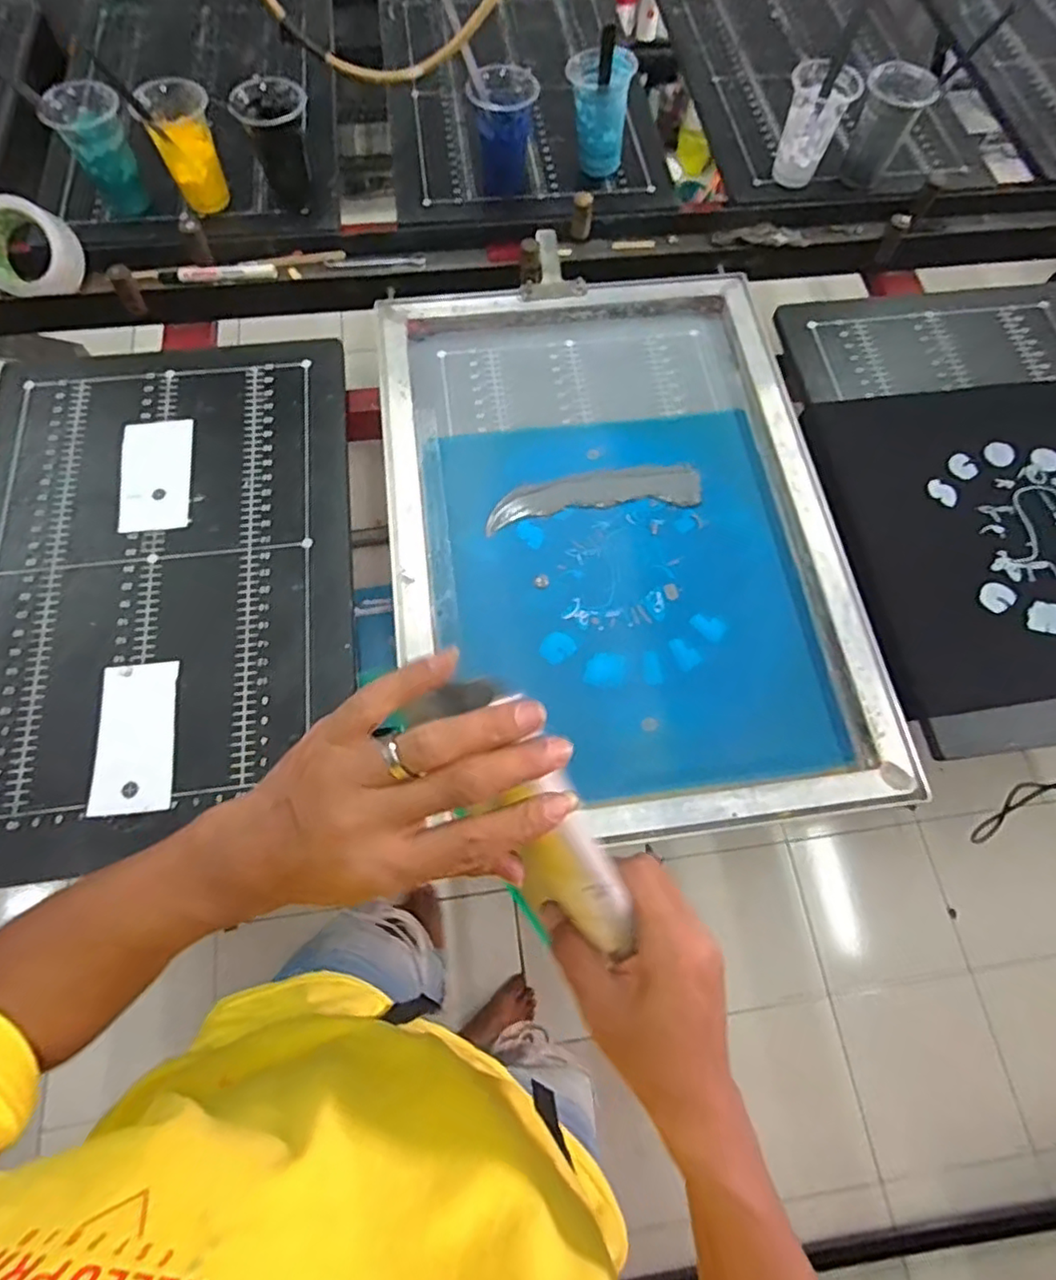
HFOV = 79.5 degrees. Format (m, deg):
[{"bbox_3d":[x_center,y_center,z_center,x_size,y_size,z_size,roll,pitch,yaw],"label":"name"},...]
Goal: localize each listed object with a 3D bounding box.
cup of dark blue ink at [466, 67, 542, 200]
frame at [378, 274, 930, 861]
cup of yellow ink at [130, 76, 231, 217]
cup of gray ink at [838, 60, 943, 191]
[{"bbox_3d":[-0.034,-0.677,0.853,0.086,0.121,0.078,2,68,-1],"label":"cup of dark blue ink"},{"bbox_3d":[0.093,-0.130,0.680,0.453,0.038,0.661,-7,69,-5],"label":"frame"},{"bbox_3d":[-0.438,-0.639,0.821,0.077,0.128,0.074,1,68,-2],"label":"cup of yellow ink"},{"bbox_3d":[0.500,-0.724,0.897,0.086,0.117,0.078,35,71,12],"label":"cup of gray ink"}]

